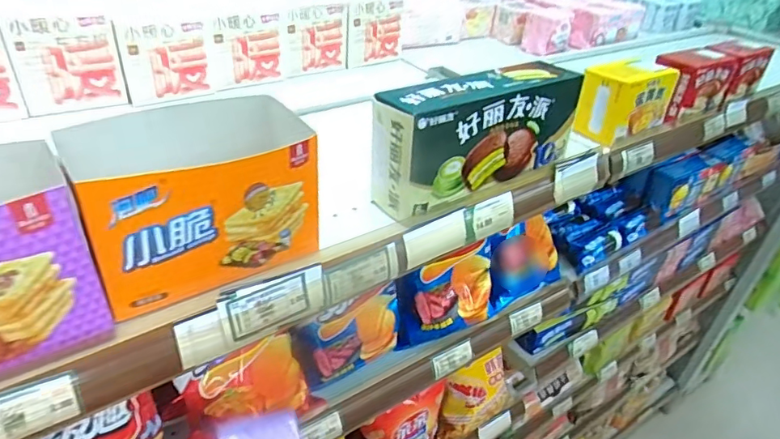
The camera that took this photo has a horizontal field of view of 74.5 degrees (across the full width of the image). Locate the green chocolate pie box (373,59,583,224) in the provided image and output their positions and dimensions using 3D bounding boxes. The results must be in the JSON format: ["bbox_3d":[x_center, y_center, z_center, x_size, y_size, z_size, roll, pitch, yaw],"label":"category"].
[{"bbox_3d":[0.091,-0.088,0.518,0.230,0.109,0.061,-17,40,-30],"label":"green chocolate pie box"}]

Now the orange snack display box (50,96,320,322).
[{"bbox_3d":[-0.145,-0.017,0.395,0.167,0.105,0.106,-17,40,-29],"label":"orange snack display box"}]

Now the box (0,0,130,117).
[{"bbox_3d":[-0.405,-0.216,0.647,0.118,0.126,0.097,-14,38,-26],"label":"box"}]

